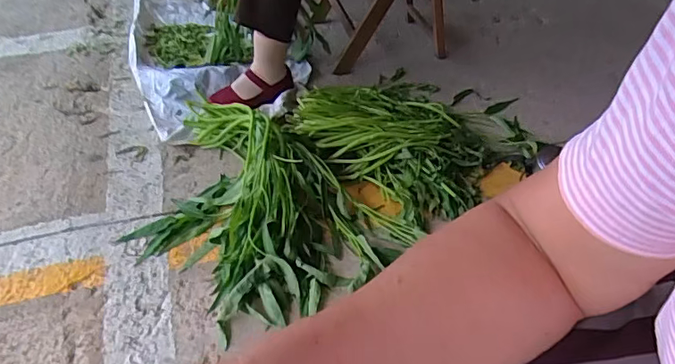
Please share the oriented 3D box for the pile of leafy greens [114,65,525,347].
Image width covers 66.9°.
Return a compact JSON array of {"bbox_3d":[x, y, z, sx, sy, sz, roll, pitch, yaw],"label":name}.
[{"bbox_3d":[0.027,-0.082,1.136,0.953,0.104,0.574,-29,52,-30],"label":"pile of leafy greens"}]

